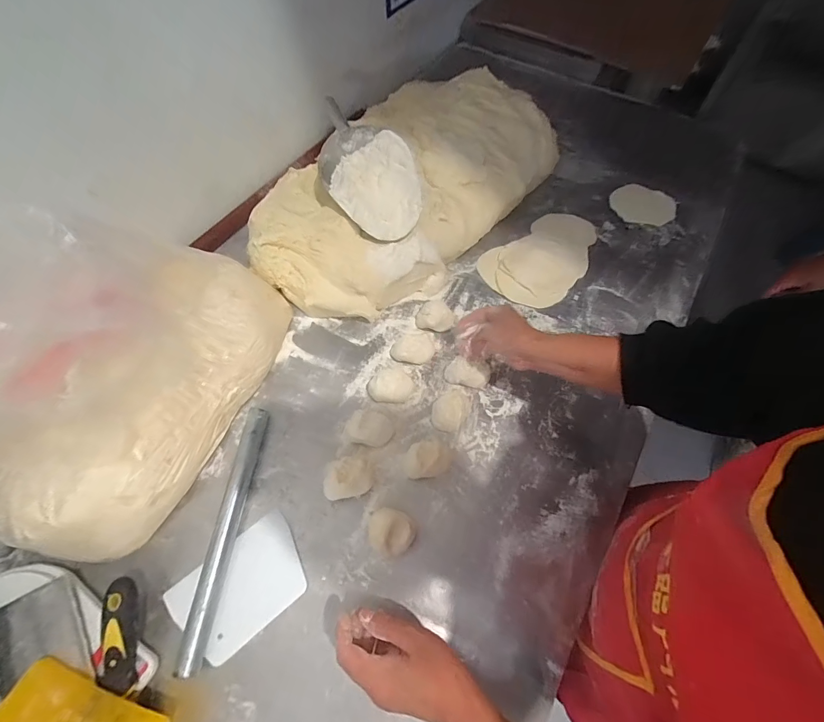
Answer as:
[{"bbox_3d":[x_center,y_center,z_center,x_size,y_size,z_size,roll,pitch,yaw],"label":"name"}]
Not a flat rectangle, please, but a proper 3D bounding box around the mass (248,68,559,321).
[{"bbox_3d":[-0.010,-0.320,0.679,0.331,0.136,0.588,34,67,15],"label":"mass"}]

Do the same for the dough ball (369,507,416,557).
[{"bbox_3d":[-0.026,0.206,0.447,0.055,0.048,0.047,33,67,15],"label":"dough ball"}]

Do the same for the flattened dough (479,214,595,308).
[{"bbox_3d":[0.252,-0.199,0.687,0.249,0.019,0.148,-38,70,-18],"label":"flattened dough"}]

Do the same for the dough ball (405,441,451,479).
[{"bbox_3d":[0.021,0.132,0.496,0.061,0.038,0.045,-9,63,-6],"label":"dough ball"}]

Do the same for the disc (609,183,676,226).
[{"bbox_3d":[0.473,-0.320,0.757,0.124,0.011,0.113,1,63,-1],"label":"disc"}]

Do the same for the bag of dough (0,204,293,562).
[{"bbox_3d":[-0.358,-0.003,0.451,0.236,0.227,0.408,21,64,9],"label":"bag of dough"}]

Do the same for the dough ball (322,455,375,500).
[{"bbox_3d":[-0.083,0.154,0.481,0.061,0.040,0.051,2,63,0],"label":"dough ball"}]

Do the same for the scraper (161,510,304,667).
[{"bbox_3d":[-0.202,0.270,0.438,0.146,0.006,0.104,-34,69,-17],"label":"scraper"}]

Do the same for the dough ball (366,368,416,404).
[{"bbox_3d":[-0.033,0.036,0.546,0.067,0.038,0.046,-2,63,-3],"label":"dough ball"}]

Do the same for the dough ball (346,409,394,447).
[{"bbox_3d":[-0.055,0.093,0.513,0.059,0.044,0.043,10,63,4],"label":"dough ball"}]

